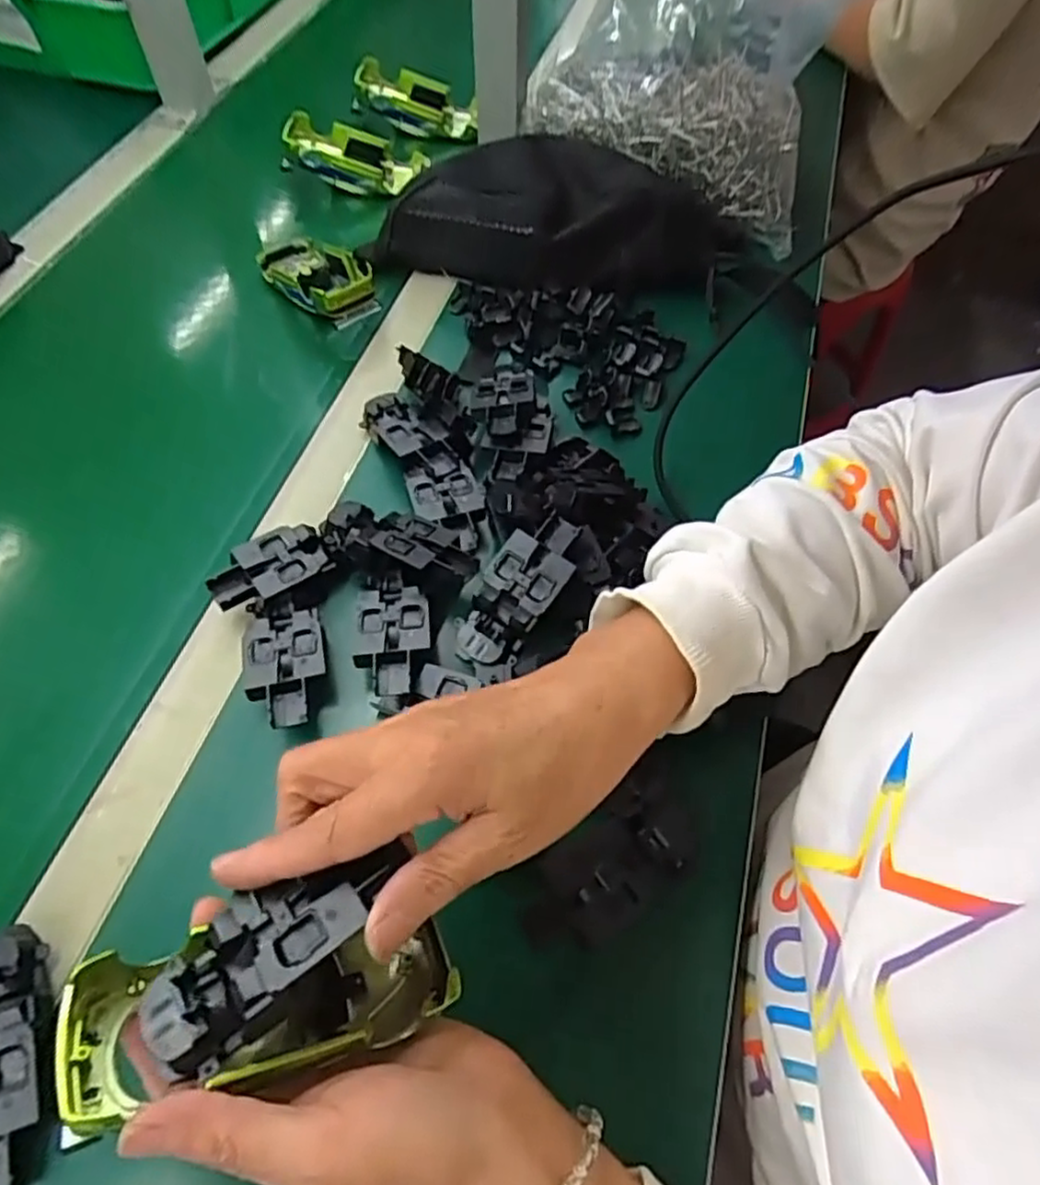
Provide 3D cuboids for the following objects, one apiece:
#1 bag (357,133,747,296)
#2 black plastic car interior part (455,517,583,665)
[{"bbox_3d":[0.035,-0.331,0.593,0.303,0.055,0.163,13,61,4],"label":"bag"},{"bbox_3d":[0.000,-0.002,0.415,0.041,0.017,0.099,34,85,15],"label":"black plastic car interior part"}]

